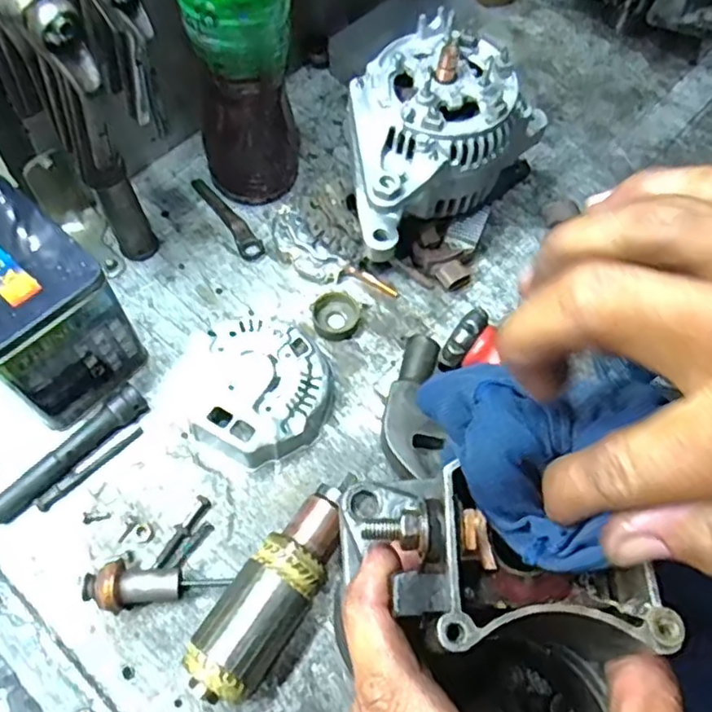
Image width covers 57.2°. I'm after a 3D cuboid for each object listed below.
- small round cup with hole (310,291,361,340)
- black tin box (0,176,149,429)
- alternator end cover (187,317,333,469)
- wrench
[{"bbox_3d":[-0.016,-0.034,0.535,0.037,0.013,0.041,24,63,9],"label":"small round cup with hole"},{"bbox_3d":[-0.233,-0.034,0.463,0.124,0.130,0.094,36,66,15],"label":"black tin box"},{"bbox_3d":[-0.072,0.025,0.493,0.103,0.036,0.106,23,63,9],"label":"alternator end cover"},{"bbox_3d":[-0.115,-0.127,0.582,0.019,0.011,0.106,-30,68,-17],"label":"wrench"}]

